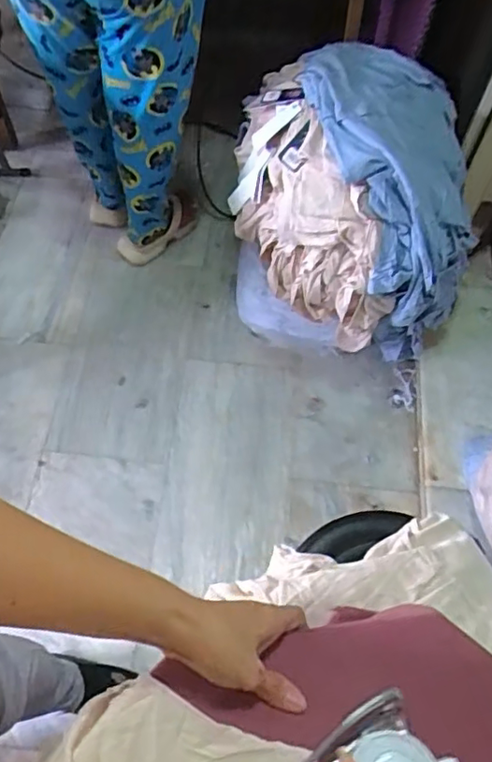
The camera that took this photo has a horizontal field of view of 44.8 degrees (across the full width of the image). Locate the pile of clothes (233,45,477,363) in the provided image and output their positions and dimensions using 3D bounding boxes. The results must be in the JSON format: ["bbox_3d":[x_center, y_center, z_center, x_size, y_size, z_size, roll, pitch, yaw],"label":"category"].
[{"bbox_3d":[0.216,-0.369,1.407,0.472,0.601,0.563,-7,62,-6],"label":"pile of clothes"}]

